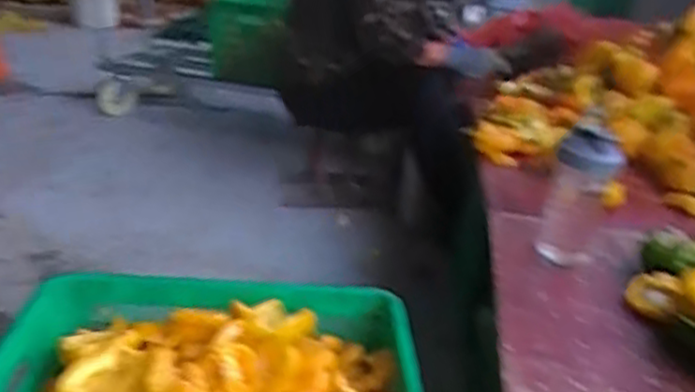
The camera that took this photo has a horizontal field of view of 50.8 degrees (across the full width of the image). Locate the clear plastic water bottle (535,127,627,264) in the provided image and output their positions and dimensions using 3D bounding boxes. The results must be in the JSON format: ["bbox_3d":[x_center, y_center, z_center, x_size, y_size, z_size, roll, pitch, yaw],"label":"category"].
[{"bbox_3d":[0.350,-0.006,1.099,0.098,0.197,0.093,11,22,20],"label":"clear plastic water bottle"}]

